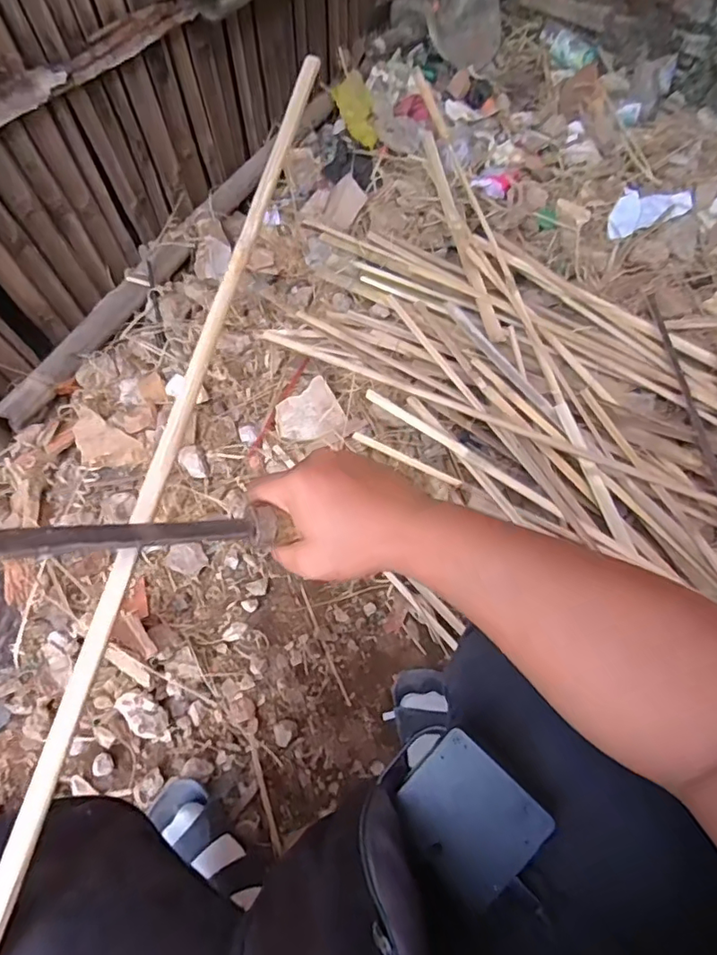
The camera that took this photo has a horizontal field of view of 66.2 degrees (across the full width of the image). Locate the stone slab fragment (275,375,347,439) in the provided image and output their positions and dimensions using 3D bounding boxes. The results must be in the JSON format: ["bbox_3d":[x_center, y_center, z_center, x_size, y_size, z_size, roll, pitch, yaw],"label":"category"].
[{"bbox_3d":[-0.081,-0.108,0.887,0.102,0.024,0.093,-16,65,-10],"label":"stone slab fragment"}]

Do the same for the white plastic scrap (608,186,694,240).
[{"bbox_3d":[0.559,-0.542,1.090,0.195,0.026,0.113,-24,67,-13],"label":"white plastic scrap"}]

